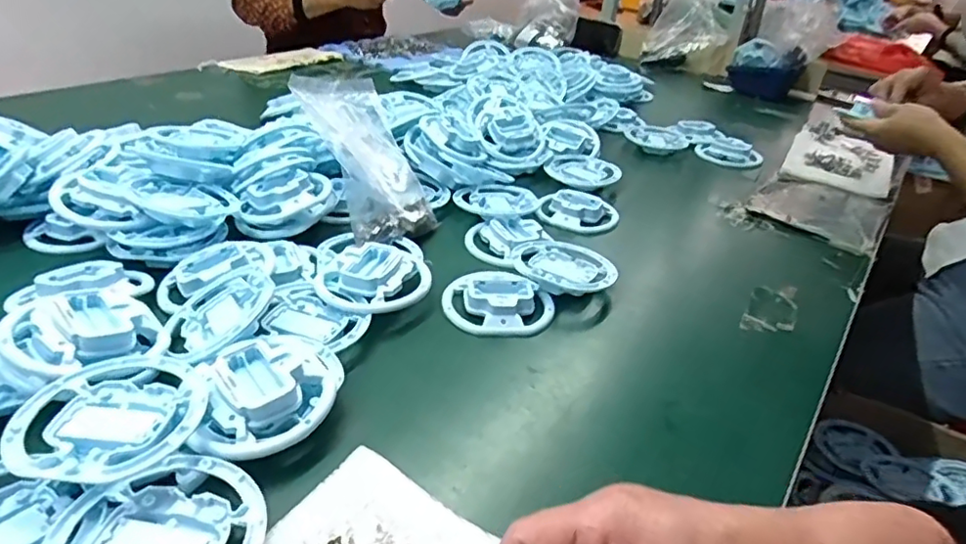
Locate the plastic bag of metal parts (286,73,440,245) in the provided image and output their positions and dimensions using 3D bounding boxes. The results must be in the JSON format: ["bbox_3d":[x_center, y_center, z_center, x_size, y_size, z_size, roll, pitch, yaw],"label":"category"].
[{"bbox_3d":[-0.121,-0.126,0.654,0.196,0.050,0.168,57,29,-2],"label":"plastic bag of metal parts"}]

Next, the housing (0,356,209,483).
[{"bbox_3d":[-0.227,0.090,0.362,0.103,0.018,0.095,6,33,1],"label":"housing"}]

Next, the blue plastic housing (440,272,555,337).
[{"bbox_3d":[0.014,0.028,0.536,0.101,0.020,0.072,6,32,0],"label":"blue plastic housing"}]

